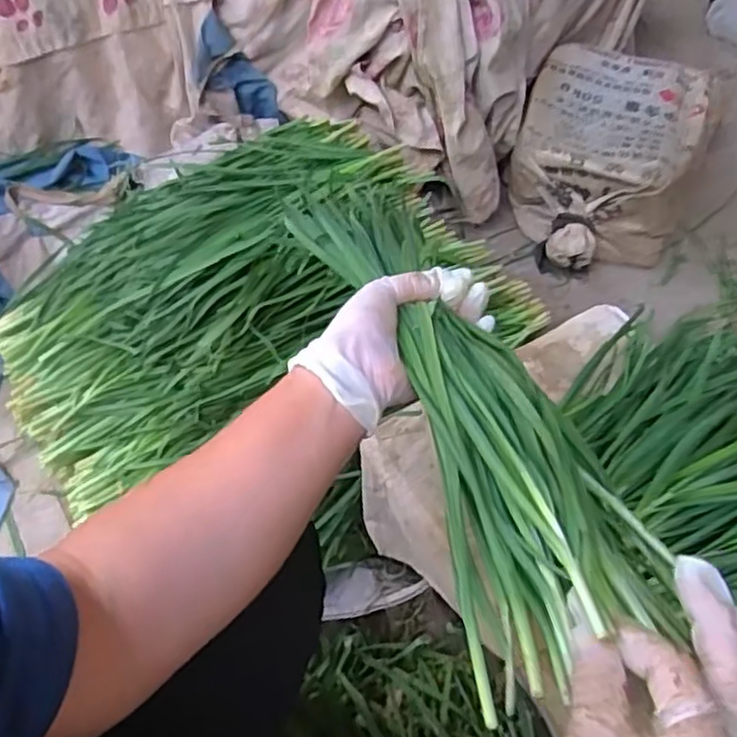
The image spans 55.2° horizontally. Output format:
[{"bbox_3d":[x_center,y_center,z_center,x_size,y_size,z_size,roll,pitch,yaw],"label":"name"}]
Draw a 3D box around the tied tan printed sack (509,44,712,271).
[{"bbox_3d":[0.411,-0.358,1.257,0.292,0.197,0.473,14,53,8],"label":"tied tan printed sack"}]

